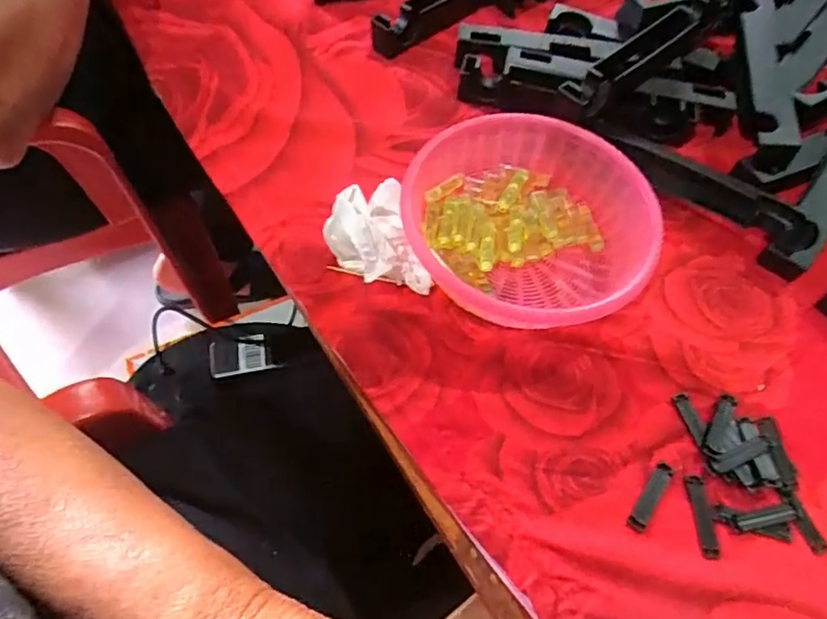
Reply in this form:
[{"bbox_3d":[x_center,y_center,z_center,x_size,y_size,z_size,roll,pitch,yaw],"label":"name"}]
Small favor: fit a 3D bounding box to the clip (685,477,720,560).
[{"bbox_3d":[0.170,0.121,0.328,0.011,0.004,0.046,3,60,-2],"label":"clip"}]

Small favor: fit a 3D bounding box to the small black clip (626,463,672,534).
[{"bbox_3d":[0.140,0.110,0.331,0.010,0.004,0.047,36,64,15],"label":"small black clip"}]

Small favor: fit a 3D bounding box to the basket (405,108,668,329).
[{"bbox_3d":[0.082,-0.062,0.396,0.159,0.048,0.167,2,60,-3],"label":"basket"}]

